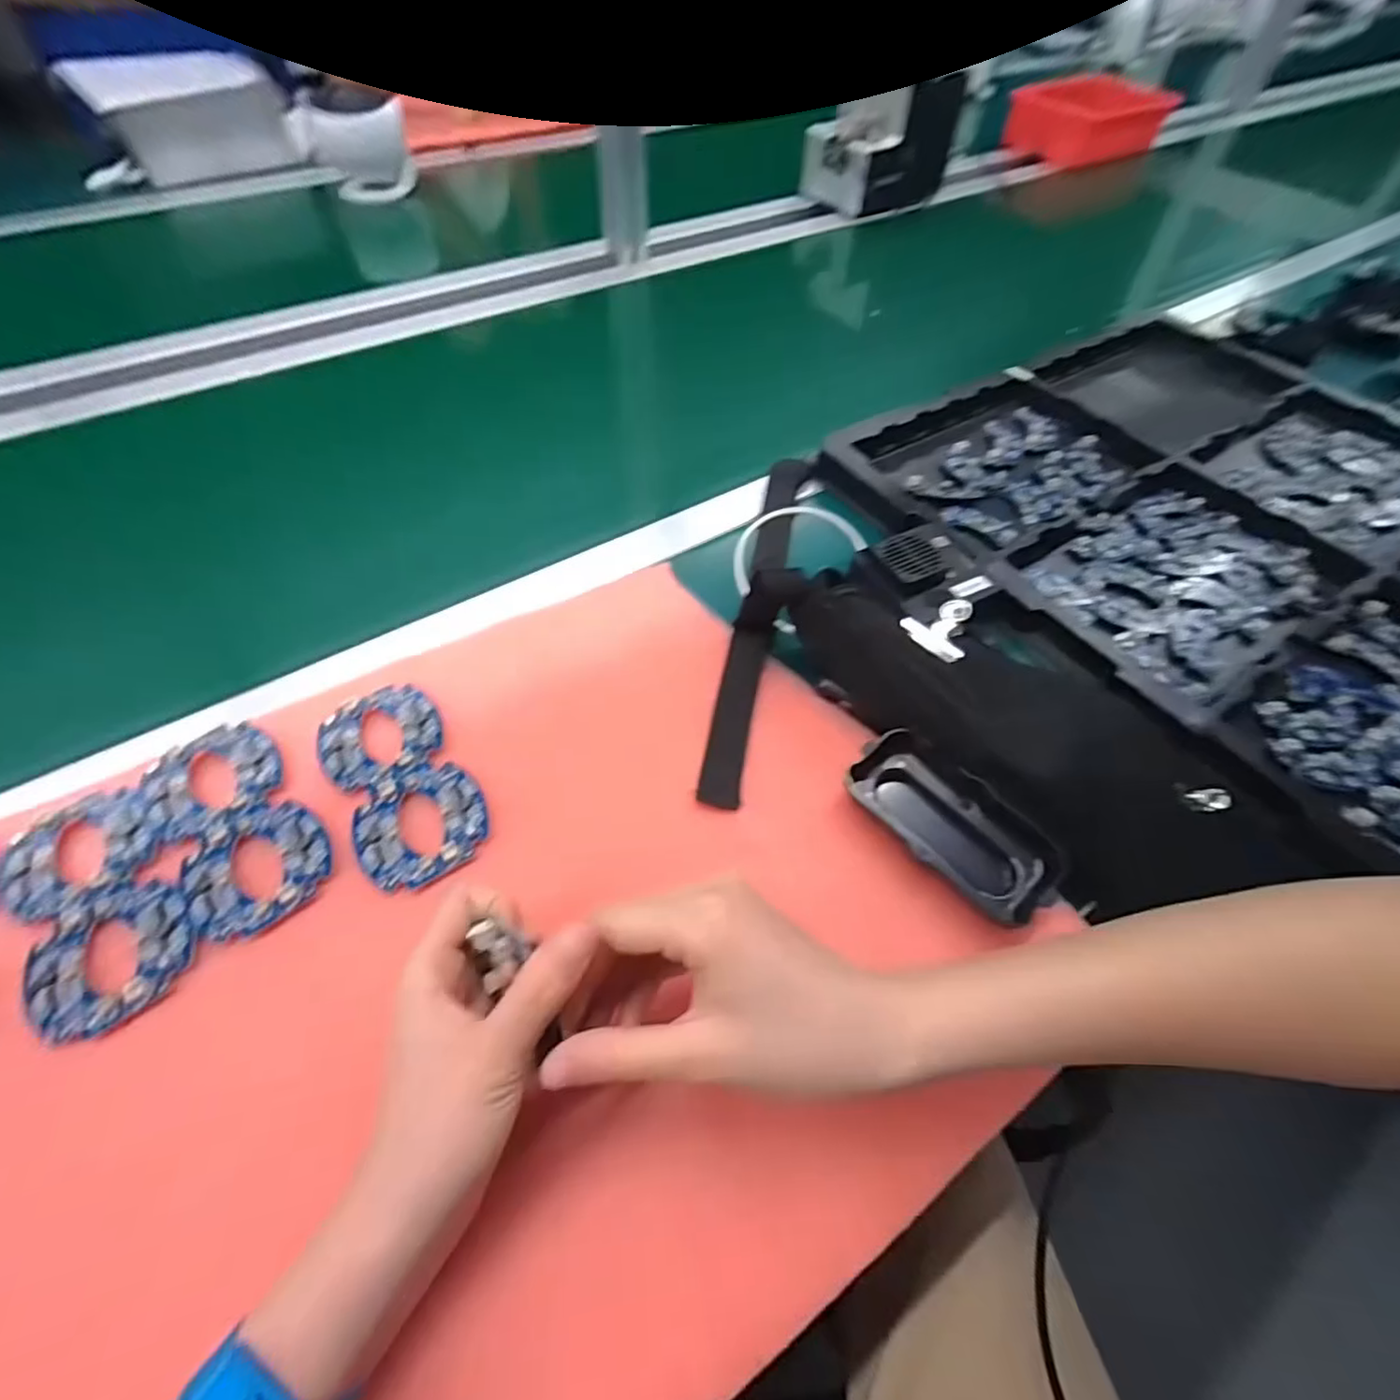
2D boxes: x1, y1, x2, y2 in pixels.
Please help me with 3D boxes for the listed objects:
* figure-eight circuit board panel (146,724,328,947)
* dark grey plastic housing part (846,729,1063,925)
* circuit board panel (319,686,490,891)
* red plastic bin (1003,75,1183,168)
[{"bbox_3d":[-0.245,0.061,0.339,0.064,0.004,0.129,-34,62,-24],"label":"figure-eight circuit board panel"},{"bbox_3d":[0.132,0.067,0.342,0.049,0.026,0.110,-36,63,-25],"label":"dark grey plastic housing part"},{"bbox_3d":[-0.165,0.043,0.356,0.065,0.006,0.124,-27,59,-21],"label":"circuit board panel"},{"bbox_3d":[0.684,-1.016,1.130,0.241,0.079,0.180,-26,59,-20],"label":"red plastic bin"}]

